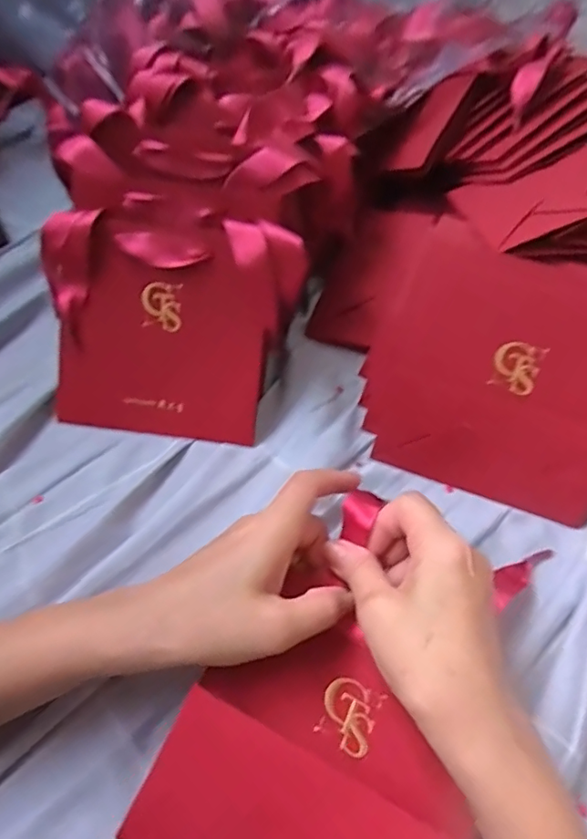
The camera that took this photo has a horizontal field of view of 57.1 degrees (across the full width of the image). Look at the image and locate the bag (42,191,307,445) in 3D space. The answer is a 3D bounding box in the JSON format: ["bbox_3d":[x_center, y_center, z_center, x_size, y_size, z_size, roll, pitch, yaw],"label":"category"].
[{"bbox_3d":[-0.092,-0.066,0.370,0.164,0.162,0.054,15,26,-7],"label":"bag"}]

